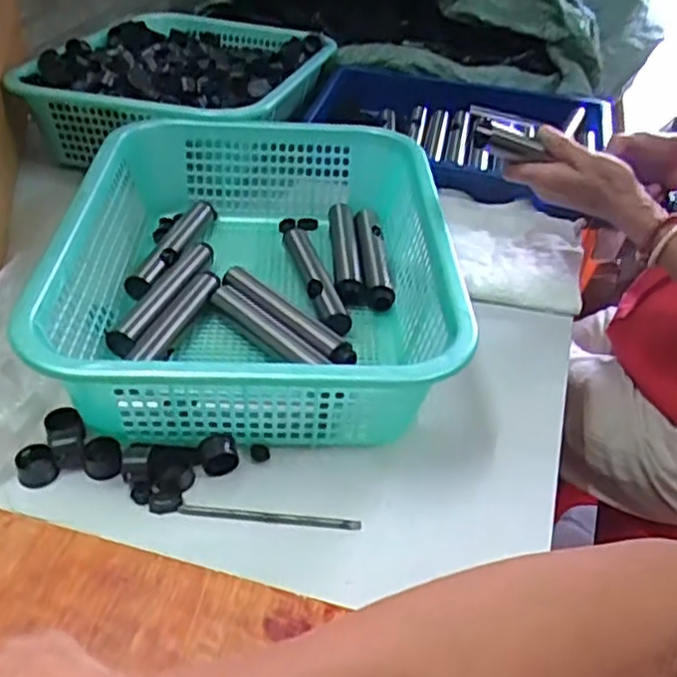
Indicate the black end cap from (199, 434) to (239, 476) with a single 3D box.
[{"bbox_3d":[-0.081,0.075,0.480,0.023,0.019,0.020,-4,38,-13],"label":"black end cap"}]

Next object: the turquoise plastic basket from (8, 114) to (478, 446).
[{"bbox_3d":[-0.066,-0.052,0.582,0.287,0.123,0.334,2,37,-6],"label":"turquoise plastic basket"}]

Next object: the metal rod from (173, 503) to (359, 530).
[{"bbox_3d":[-0.043,0.114,0.457,0.115,0.005,0.007,5,37,-1],"label":"metal rod"}]

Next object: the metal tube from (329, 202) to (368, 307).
[{"bbox_3d":[0.008,-0.082,0.662,0.027,0.024,0.137,2,37,-6],"label":"metal tube"}]

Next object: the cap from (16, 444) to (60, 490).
[{"bbox_3d":[-0.200,0.083,0.470,0.023,0.017,0.026,-18,43,-28],"label":"cap"}]

